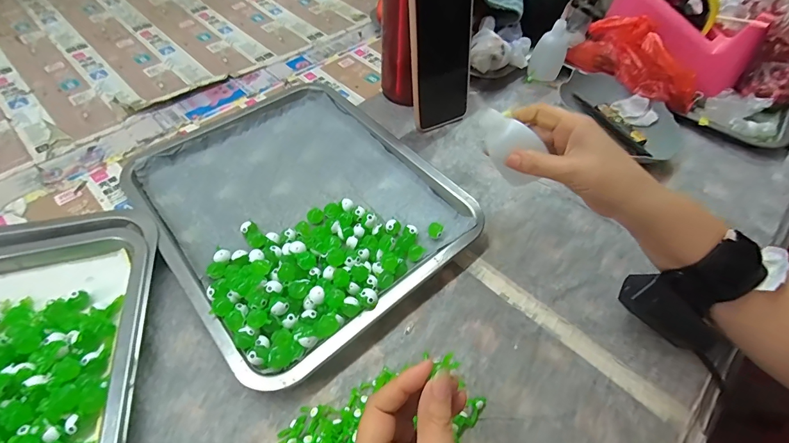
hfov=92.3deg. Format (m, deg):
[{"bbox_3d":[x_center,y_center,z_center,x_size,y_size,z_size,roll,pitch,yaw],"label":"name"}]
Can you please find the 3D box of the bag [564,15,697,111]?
[{"bbox_3d":[0.314,-0.210,0.496,0.044,0.076,0.171,-36,63,-25],"label":"bag"}]

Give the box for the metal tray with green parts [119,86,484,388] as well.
[{"bbox_3d":[-0.102,-0.026,0.391,0.262,0.027,0.314,-37,63,-26],"label":"metal tray with green parts"}]

